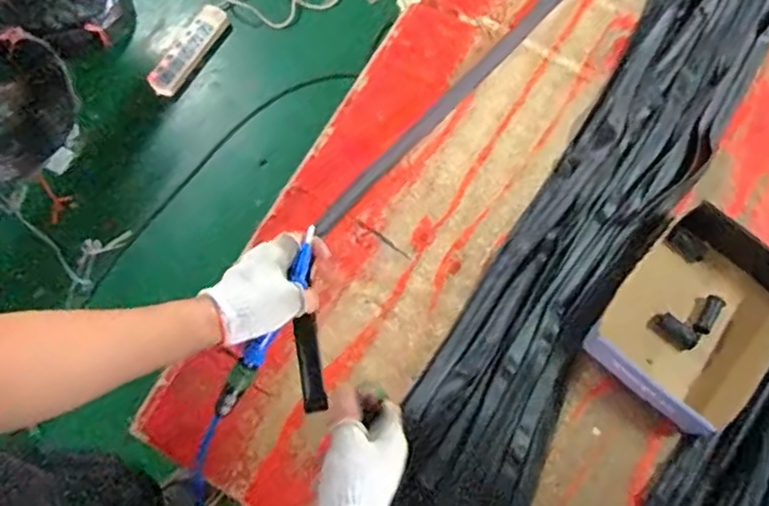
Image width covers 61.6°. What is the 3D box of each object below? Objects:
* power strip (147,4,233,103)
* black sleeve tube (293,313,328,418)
[{"bbox_3d":[-0.538,-0.562,1.790,0.097,0.043,0.299,31,75,7],"label":"power strip"},{"bbox_3d":[-0.078,0.116,0.673,0.024,0.019,0.099,-7,87,-4],"label":"black sleeve tube"}]

